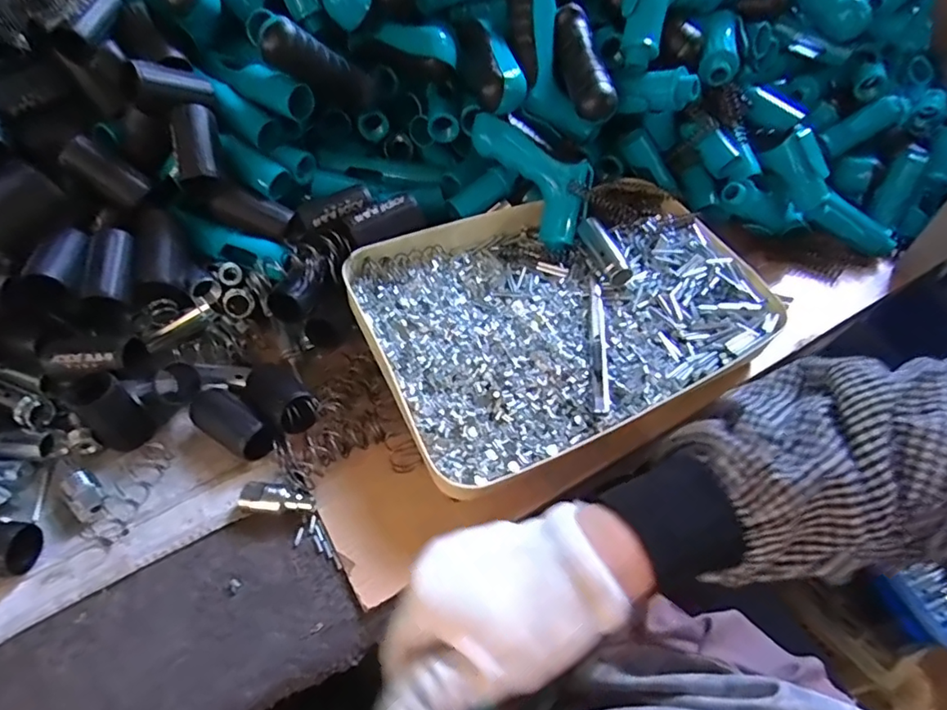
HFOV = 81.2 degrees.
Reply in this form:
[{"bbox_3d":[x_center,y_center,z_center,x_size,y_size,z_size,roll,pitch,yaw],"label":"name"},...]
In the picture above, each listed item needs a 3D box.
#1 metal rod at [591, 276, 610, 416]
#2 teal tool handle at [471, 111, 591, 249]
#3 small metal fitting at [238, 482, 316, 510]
[{"bbox_3d":[0.096,-0.011,0.424,0.014,0.010,0.124,5,51,3],"label":"metal rod"},{"bbox_3d":[0.054,-0.163,0.488,0.131,0.043,0.055,47,59,-5],"label":"teal tool handle"},{"bbox_3d":[-0.138,0.101,0.389,0.052,0.017,0.019,2,50,1],"label":"small metal fitting"}]

